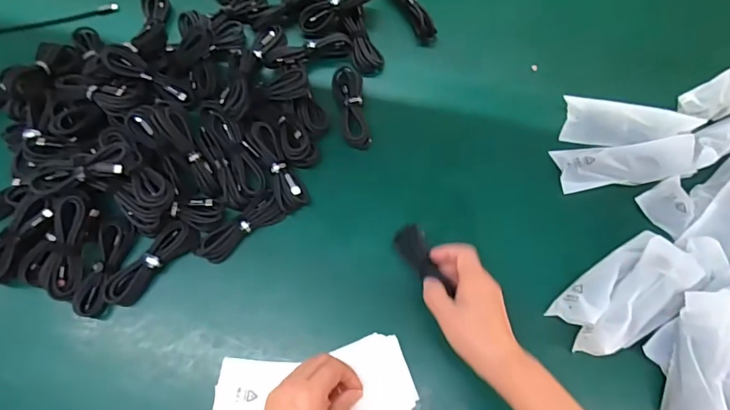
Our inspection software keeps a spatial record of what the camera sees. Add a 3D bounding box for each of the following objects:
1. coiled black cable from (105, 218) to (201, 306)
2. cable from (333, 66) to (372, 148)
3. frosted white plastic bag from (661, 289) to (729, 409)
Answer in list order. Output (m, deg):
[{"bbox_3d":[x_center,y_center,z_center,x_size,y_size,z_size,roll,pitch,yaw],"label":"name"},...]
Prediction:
[{"bbox_3d":[-0.233,0.061,0.509,0.038,0.018,0.109,41,76,12],"label":"coiled black cable"},{"bbox_3d":[-0.017,-0.122,0.580,0.036,0.019,0.111,-8,71,-3],"label":"cable"},{"bbox_3d":[0.336,0.159,0.462,0.051,0.034,0.146,7,92,2],"label":"frosted white plastic bag"}]

